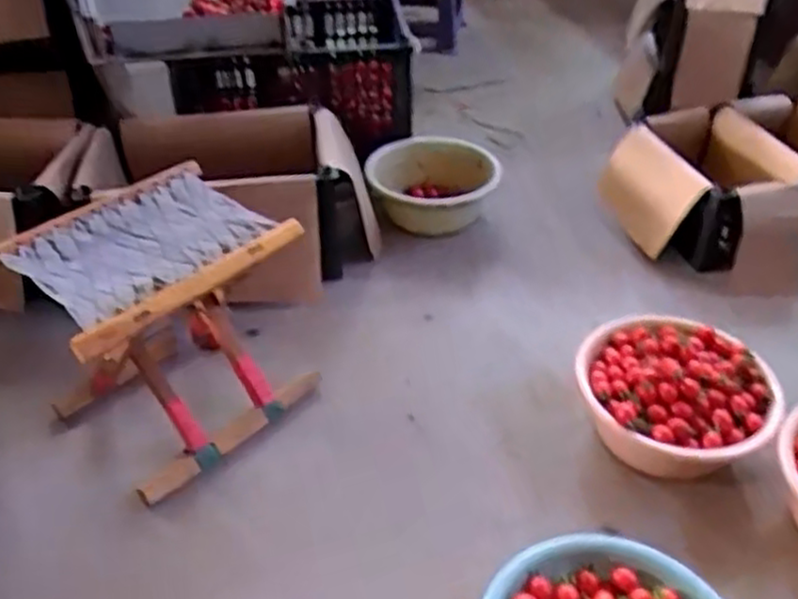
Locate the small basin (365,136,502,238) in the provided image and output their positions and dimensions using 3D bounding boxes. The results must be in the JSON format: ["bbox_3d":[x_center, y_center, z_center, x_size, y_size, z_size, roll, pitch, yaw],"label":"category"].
[{"bbox_3d":[0.065,-0.228,1.475,0.241,0.106,0.229,0,37,0],"label":"small basin"}]

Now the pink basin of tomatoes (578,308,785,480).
[{"bbox_3d":[0.371,0.133,1.005,0.245,0.126,0.229,0,37,0],"label":"pink basin of tomatoes"}]

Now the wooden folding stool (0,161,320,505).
[{"bbox_3d":[-0.311,0.044,0.997,0.251,0.312,0.299,28,45,32],"label":"wooden folding stool"}]

